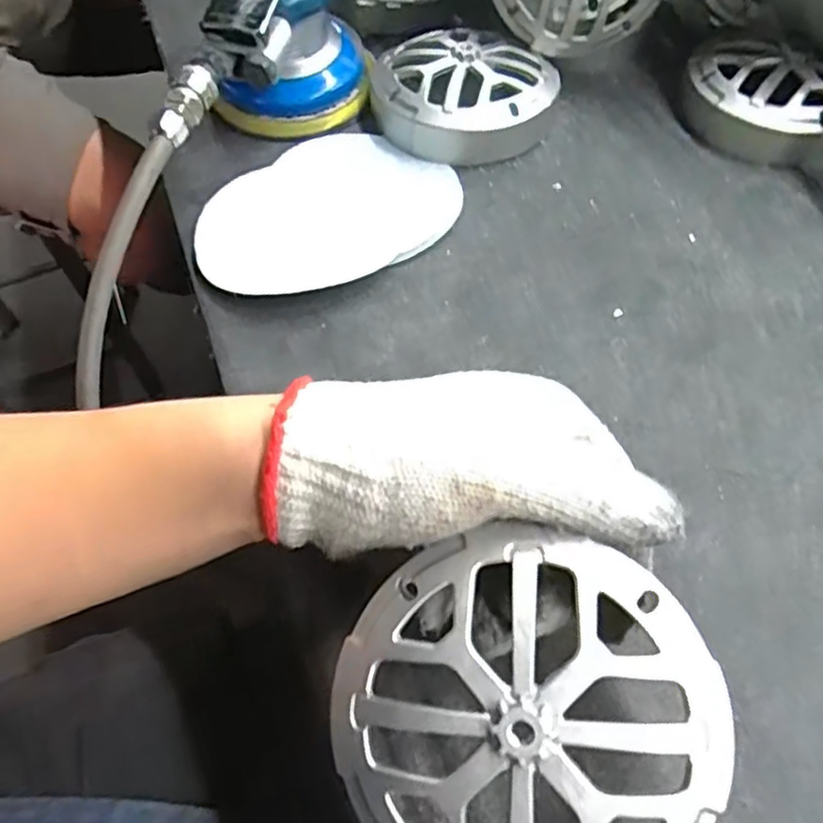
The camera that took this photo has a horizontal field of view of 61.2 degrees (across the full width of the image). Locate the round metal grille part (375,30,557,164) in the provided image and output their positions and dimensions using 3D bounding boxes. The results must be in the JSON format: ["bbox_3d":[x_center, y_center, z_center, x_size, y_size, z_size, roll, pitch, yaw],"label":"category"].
[{"bbox_3d":[0.034,-0.205,0.452,0.117,0.040,0.097,6,57,6],"label":"round metal grille part"}]

